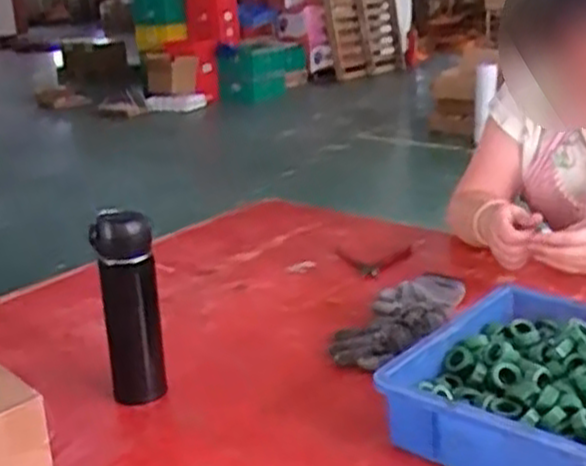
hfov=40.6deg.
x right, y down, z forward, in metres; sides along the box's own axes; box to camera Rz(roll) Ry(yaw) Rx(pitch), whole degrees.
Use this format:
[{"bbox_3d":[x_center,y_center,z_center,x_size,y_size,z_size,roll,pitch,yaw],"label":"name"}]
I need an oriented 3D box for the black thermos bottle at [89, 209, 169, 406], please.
[{"bbox_3d":[-0.183,0.083,0.887,0.064,0.211,0.053,-9,20,-17],"label":"black thermos bottle"}]

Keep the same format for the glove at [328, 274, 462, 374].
[{"bbox_3d":[0.145,0.105,1.027,0.085,0.034,0.253,12,24,37],"label":"glove"}]

